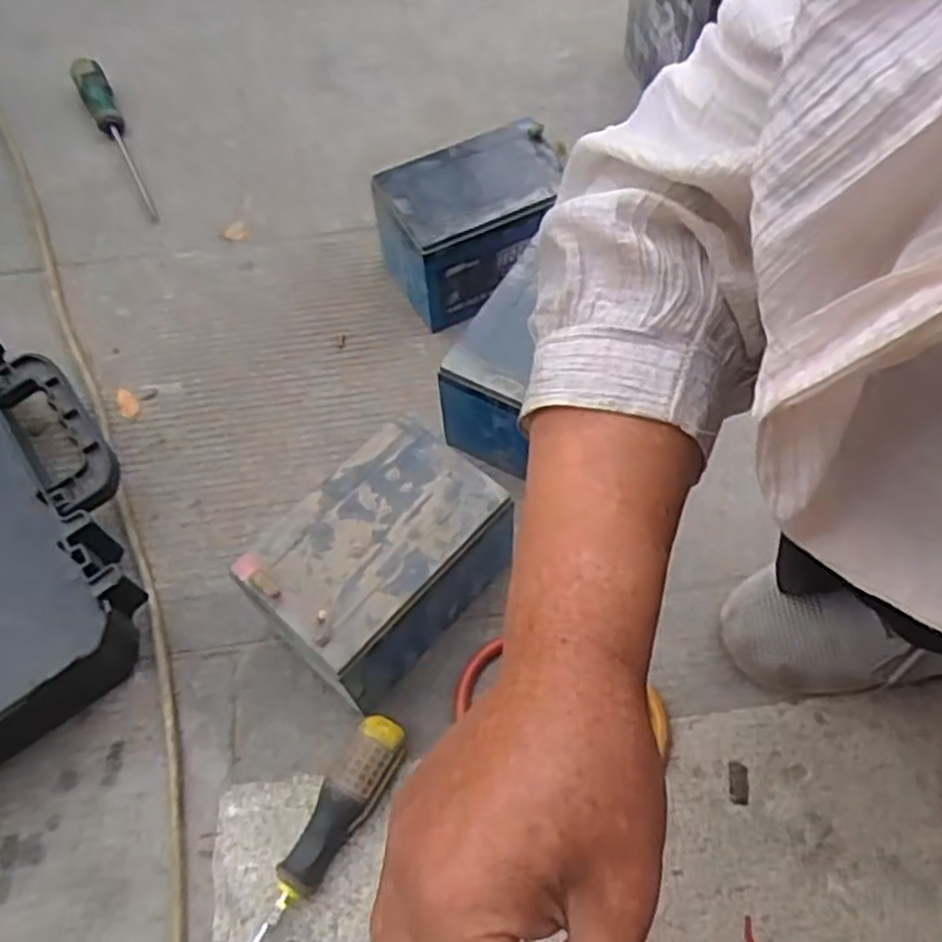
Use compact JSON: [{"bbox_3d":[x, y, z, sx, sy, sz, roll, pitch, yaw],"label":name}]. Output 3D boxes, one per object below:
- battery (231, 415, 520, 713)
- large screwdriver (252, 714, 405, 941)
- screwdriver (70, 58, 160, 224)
[{"bbox_3d":[-0.055,0.063,0.511,0.102,0.106,0.152,38,67,21],"label":"battery"},{"bbox_3d":[-0.116,0.254,0.447,0.029,0.032,0.248,28,66,18],"label":"large screwdriver"},{"bbox_3d":[-0.360,-0.343,0.795,0.031,0.028,0.233,-27,62,-11],"label":"screwdriver"}]

